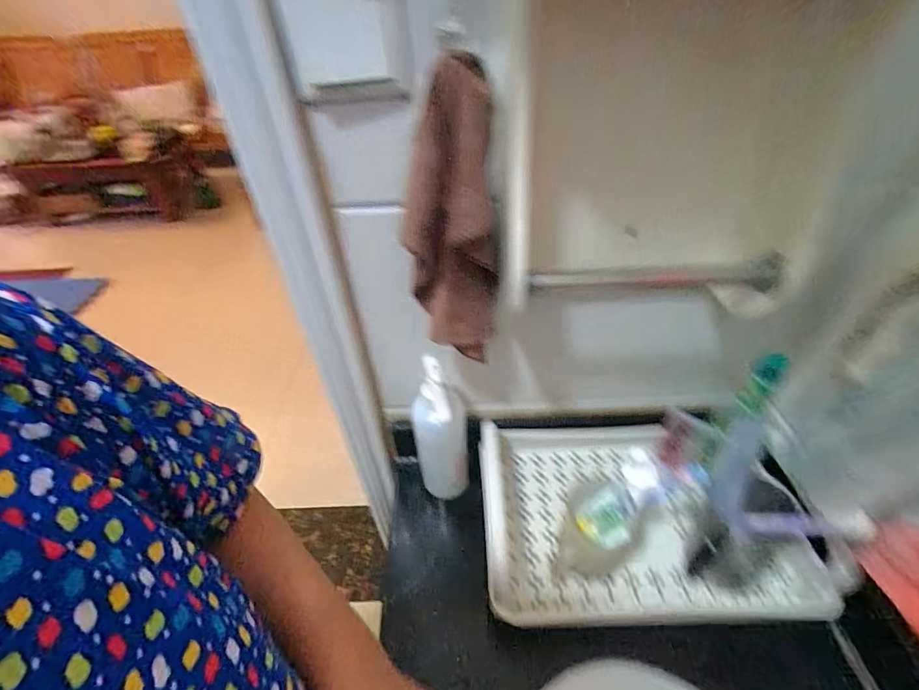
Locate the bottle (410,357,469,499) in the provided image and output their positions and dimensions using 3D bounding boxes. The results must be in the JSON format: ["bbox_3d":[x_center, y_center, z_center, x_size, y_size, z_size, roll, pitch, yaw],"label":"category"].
[{"bbox_3d":[-0.023,0.114,0.531,0.066,0.220,0.055,-12,44,-8],"label":"bottle"}]

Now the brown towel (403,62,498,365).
[{"bbox_3d":[-0.007,-0.102,0.378,0.086,0.243,0.062,-9,43,-5],"label":"brown towel"}]

